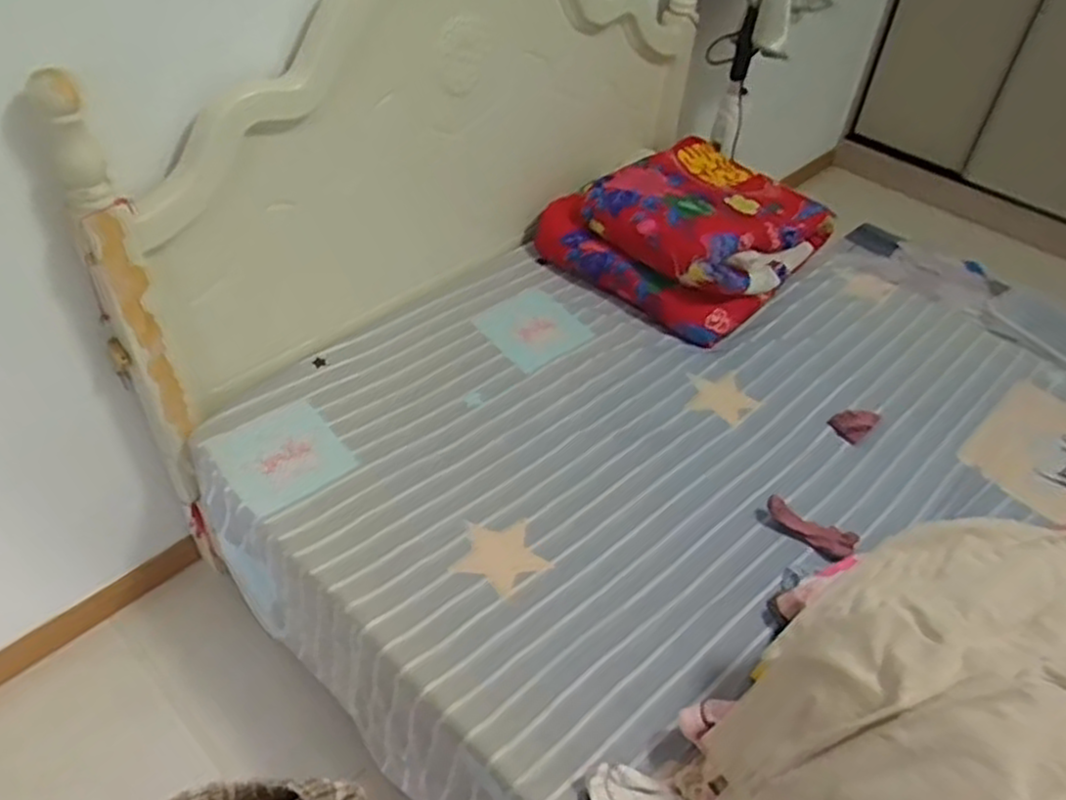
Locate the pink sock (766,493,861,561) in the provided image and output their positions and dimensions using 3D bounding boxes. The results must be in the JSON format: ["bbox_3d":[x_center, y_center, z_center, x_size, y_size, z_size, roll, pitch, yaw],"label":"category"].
[{"bbox_3d":[0.467,0.222,1.338,0.152,0.048,0.045,30,50,25],"label":"pink sock"}]

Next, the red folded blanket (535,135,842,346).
[{"bbox_3d":[0.371,-0.430,1.866,0.520,0.226,0.542,31,51,26],"label":"red folded blanket"}]

